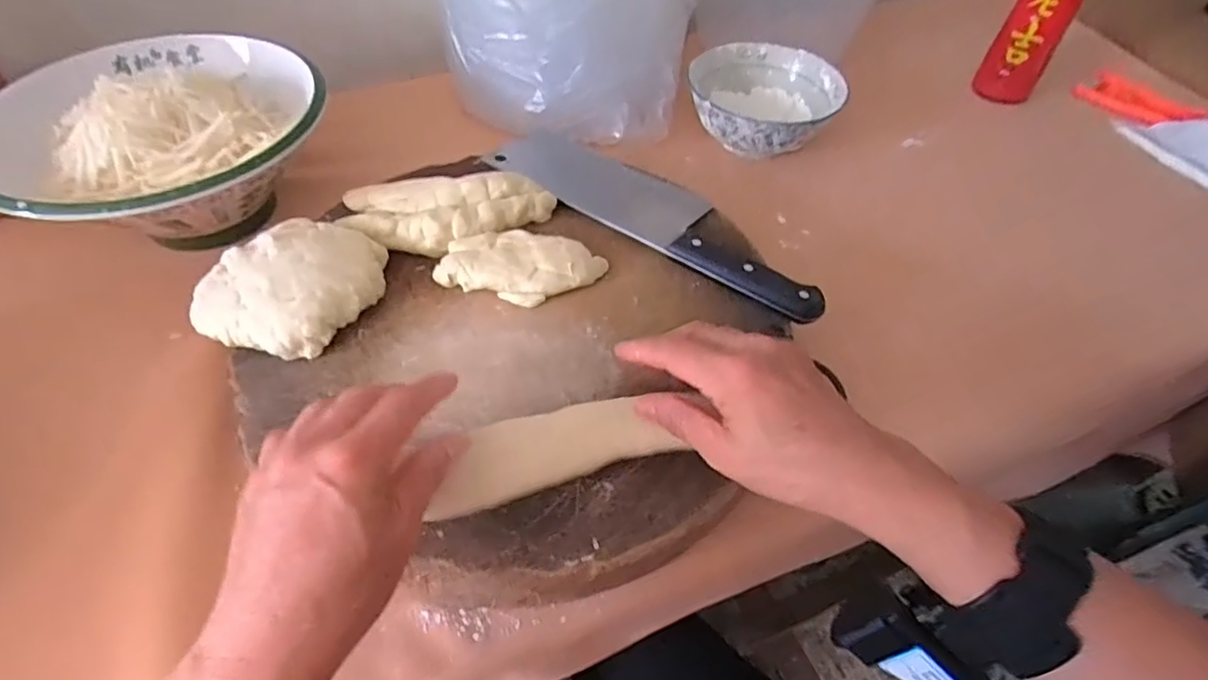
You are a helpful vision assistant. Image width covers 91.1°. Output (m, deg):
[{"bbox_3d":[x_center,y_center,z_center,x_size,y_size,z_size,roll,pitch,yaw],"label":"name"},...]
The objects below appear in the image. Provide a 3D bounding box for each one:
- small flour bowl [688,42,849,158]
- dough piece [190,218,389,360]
[{"bbox_3d":[0.158,-0.229,0.592,0.137,0.068,0.147,1,51,-2],"label":"small flour bowl"},{"bbox_3d":[-0.198,-0.038,0.381,0.087,0.031,0.103,17,52,11],"label":"dough piece"}]

